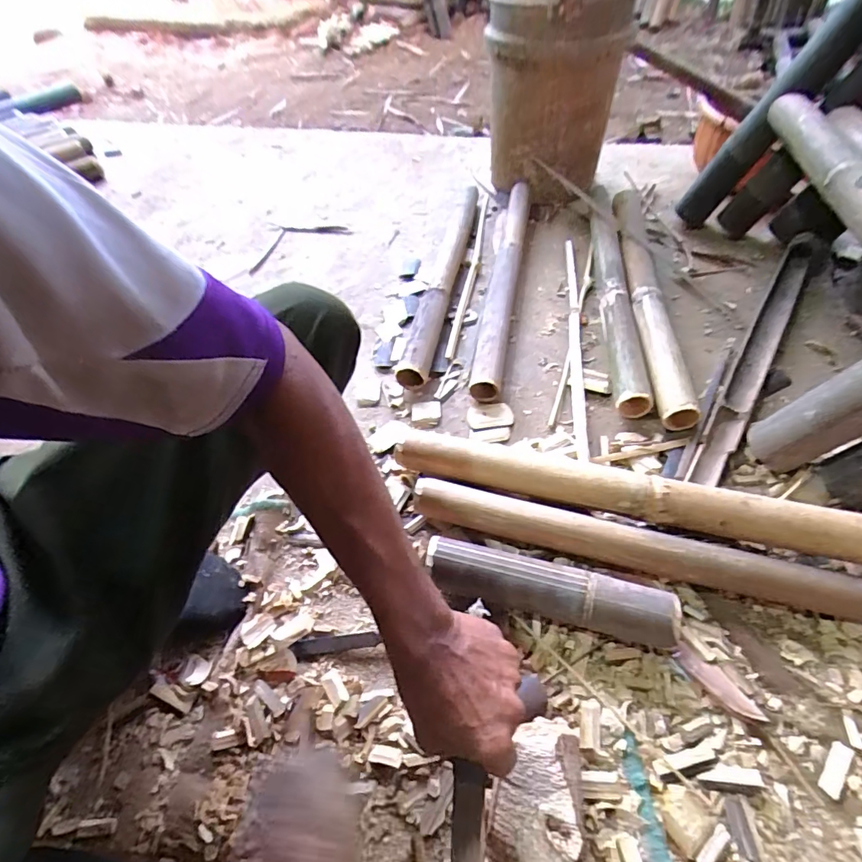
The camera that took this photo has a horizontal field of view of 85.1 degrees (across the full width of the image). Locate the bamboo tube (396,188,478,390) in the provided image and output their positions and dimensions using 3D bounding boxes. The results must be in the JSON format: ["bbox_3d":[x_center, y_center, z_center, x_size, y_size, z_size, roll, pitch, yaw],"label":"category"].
[{"bbox_3d":[0.023,-0.307,0.921,0.052,0.060,0.610,6,53,11],"label":"bamboo tube"}]

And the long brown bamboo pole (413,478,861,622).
[{"bbox_3d":[0.297,0.146,0.529,0.652,0.056,0.051,10,53,14],"label":"long brown bamboo pole"}]

